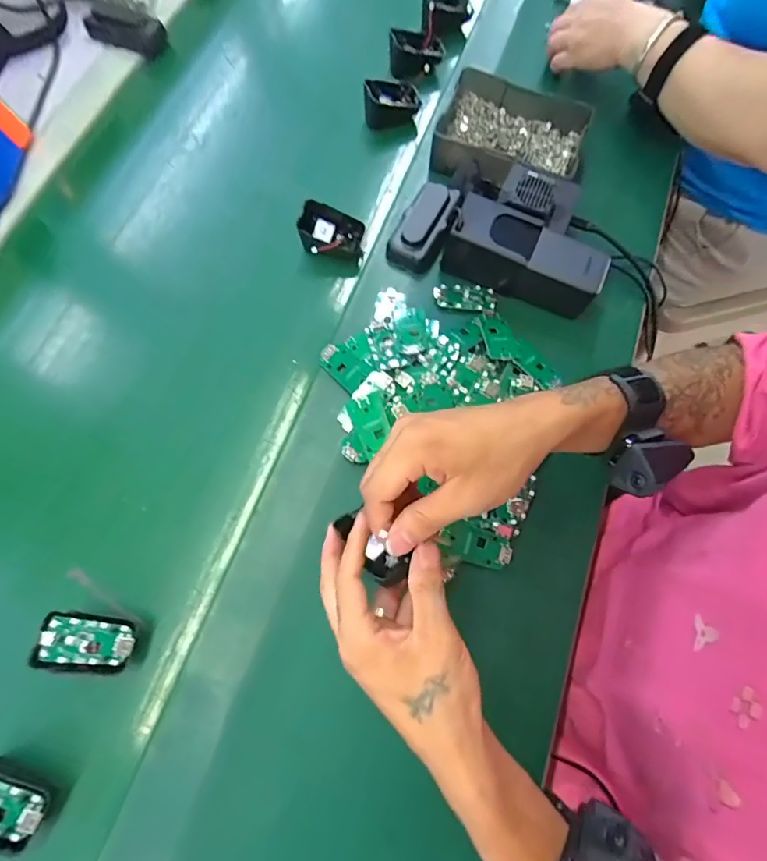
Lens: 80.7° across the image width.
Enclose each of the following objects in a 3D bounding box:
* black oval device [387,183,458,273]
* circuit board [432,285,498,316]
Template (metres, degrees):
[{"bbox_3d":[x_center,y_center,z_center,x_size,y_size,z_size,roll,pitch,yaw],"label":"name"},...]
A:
[{"bbox_3d":[0.046,-0.225,0.489,0.051,0.034,0.105,22,75,9],"label":"black oval device"},{"bbox_3d":[0.085,-0.139,0.473,0.064,0.007,0.032,7,73,5],"label":"circuit board"}]

